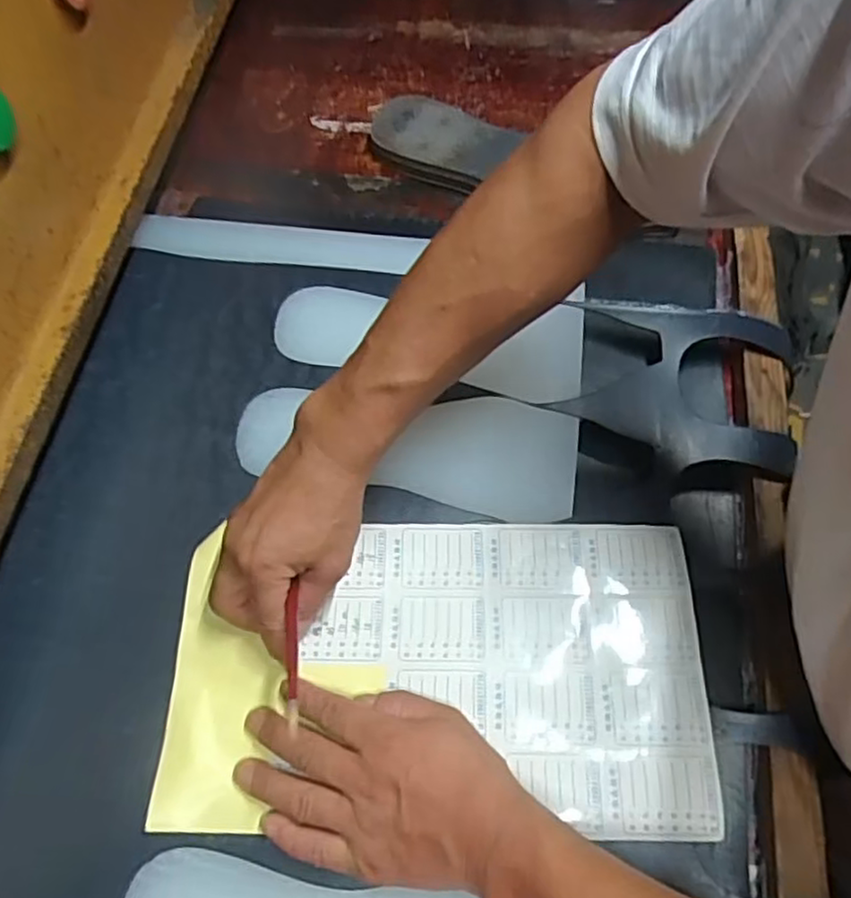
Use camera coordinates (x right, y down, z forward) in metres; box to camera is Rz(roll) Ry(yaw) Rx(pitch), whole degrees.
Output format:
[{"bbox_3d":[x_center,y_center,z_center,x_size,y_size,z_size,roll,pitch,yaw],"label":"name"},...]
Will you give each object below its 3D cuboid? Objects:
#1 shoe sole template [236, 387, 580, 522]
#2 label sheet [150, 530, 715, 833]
[{"bbox_3d":[-0.015,-0.006,0.535,0.264,0.009,0.096,10,64,4],"label":"shoe sole template"},{"bbox_3d":[0.009,0.144,0.456,0.346,0.010,0.195,0,64,1],"label":"label sheet"}]

